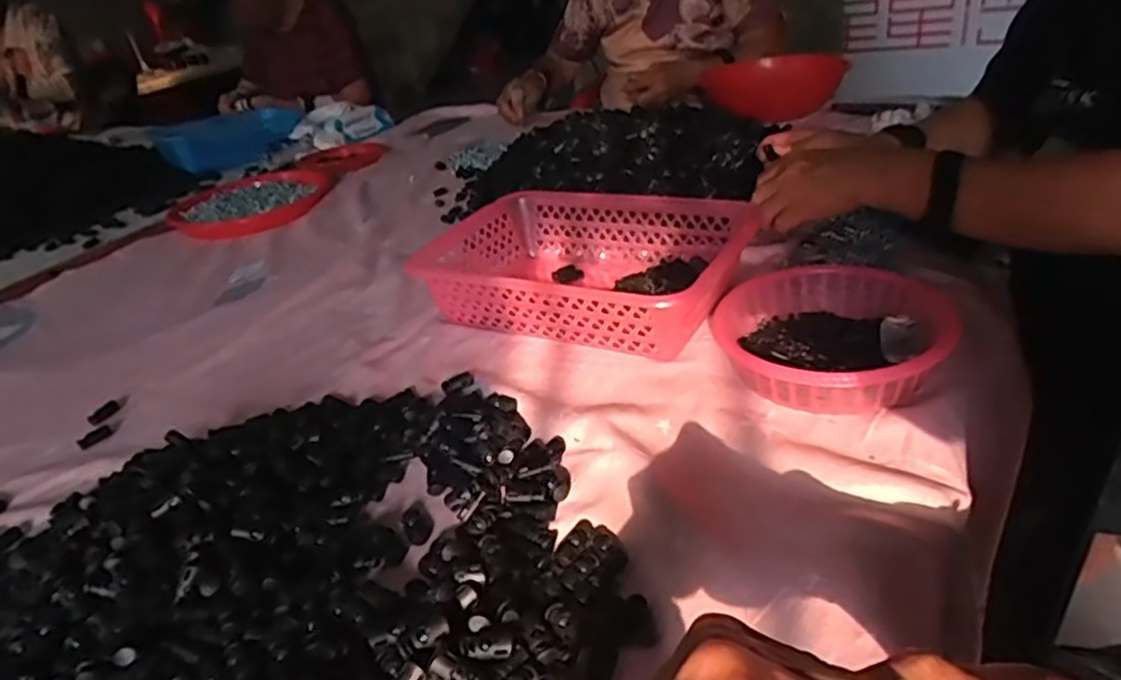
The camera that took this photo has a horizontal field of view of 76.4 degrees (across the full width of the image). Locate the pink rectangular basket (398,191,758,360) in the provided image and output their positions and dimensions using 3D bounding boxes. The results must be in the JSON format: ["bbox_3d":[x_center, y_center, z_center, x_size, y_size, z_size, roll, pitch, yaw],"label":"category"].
[{"bbox_3d":[0.019,-0.072,0.714,0.294,0.081,0.199,11,36,28],"label":"pink rectangular basket"}]

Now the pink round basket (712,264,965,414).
[{"bbox_3d":[0.209,0.000,0.562,0.166,0.052,0.164,-5,31,3],"label":"pink round basket"}]

